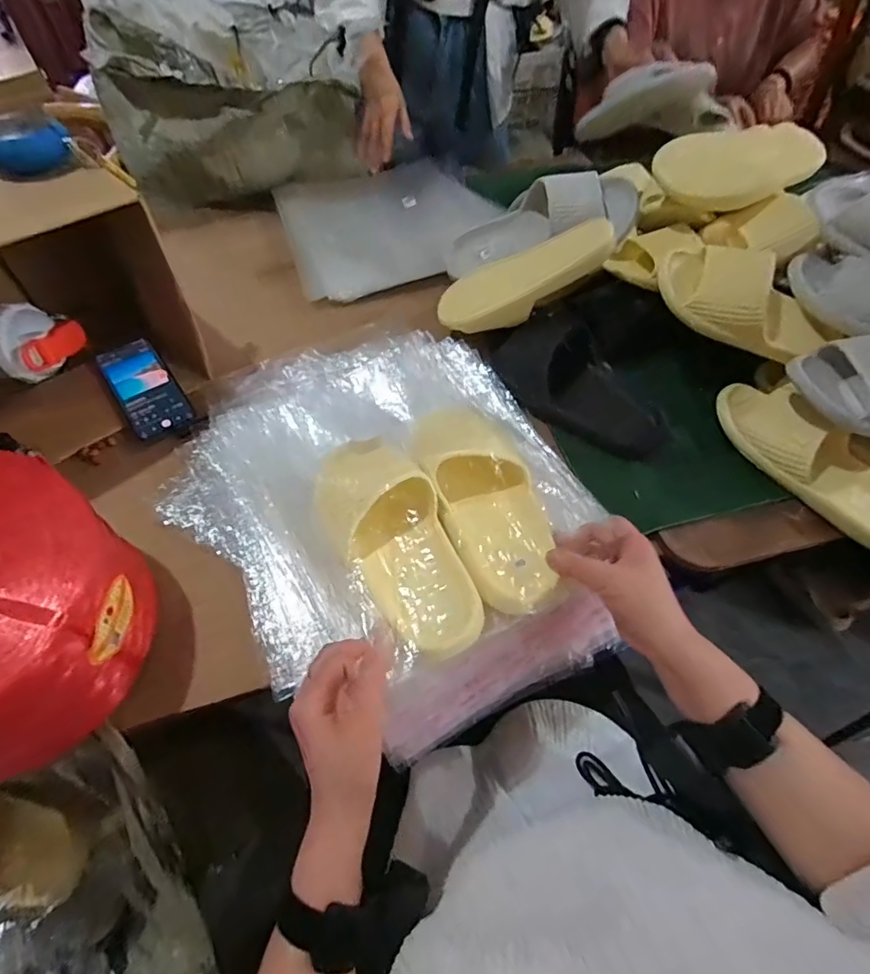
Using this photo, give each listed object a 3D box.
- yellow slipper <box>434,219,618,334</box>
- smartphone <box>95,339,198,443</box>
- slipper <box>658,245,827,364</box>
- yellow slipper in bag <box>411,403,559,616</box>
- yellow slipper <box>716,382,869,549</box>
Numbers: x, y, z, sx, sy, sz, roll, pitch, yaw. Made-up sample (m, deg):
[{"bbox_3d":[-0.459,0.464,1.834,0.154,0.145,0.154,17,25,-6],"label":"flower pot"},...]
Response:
[{"bbox_3d":[0.119,-0.279,0.674,0.248,0.059,0.090,-15,49,30],"label":"yellow slipper"},{"bbox_3d":[-0.380,-0.129,0.651,0.072,0.005,0.163,-29,70,-27],"label":"smartphone"},{"bbox_3d":[0.371,-0.217,0.589,0.210,0.077,0.071,31,59,0],"label":"slipper"},{"bbox_3d":[0.044,-0.007,0.506,0.105,0.058,0.276,-12,49,-8],"label":"yellow slipper in bag"},{"bbox_3d":[0.440,-0.038,0.563,0.099,0.065,0.252,-31,60,-20],"label":"yellow slipper"}]

